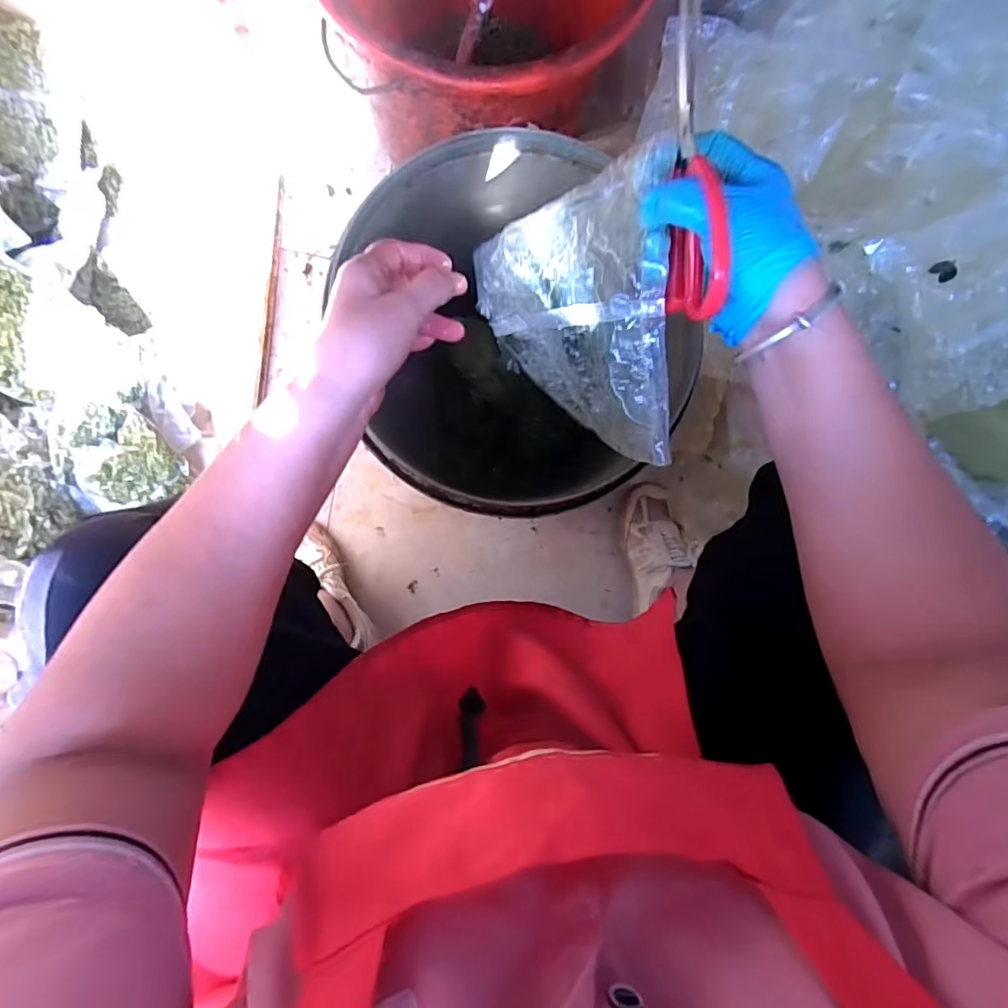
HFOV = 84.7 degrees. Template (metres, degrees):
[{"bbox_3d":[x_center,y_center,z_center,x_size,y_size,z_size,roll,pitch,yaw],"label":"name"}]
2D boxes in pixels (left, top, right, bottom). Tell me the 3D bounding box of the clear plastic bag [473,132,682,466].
[{"bbox_3d":[0.045,-0.130,0.396,0.035,0.158,0.182,-19,111,-40],"label":"clear plastic bag"}]

